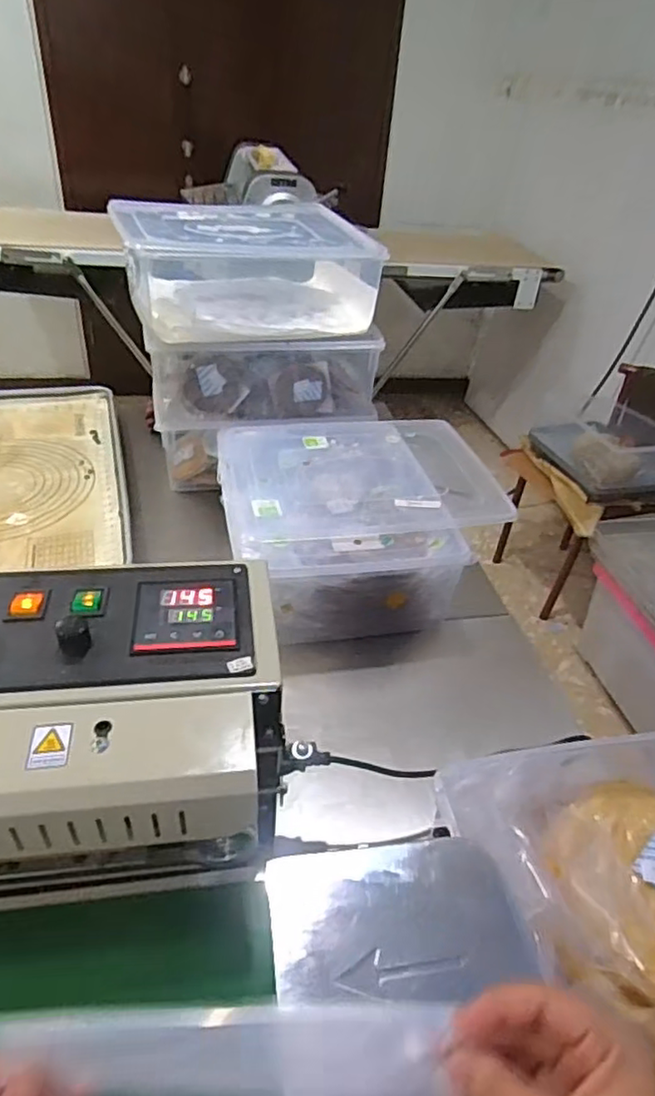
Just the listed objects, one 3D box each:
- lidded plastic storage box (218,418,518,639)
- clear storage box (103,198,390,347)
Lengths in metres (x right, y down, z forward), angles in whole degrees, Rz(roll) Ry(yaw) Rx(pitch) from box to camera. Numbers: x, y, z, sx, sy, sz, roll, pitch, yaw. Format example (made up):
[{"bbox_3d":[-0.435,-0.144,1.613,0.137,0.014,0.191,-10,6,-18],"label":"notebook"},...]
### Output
[{"bbox_3d":[0.038,-0.052,0.892,0.359,0.119,0.348,-4,38,-13],"label":"lidded plastic storage box"},{"bbox_3d":[-0.127,-0.436,0.995,0.365,0.137,0.280,-10,40,-19],"label":"clear storage box"}]

